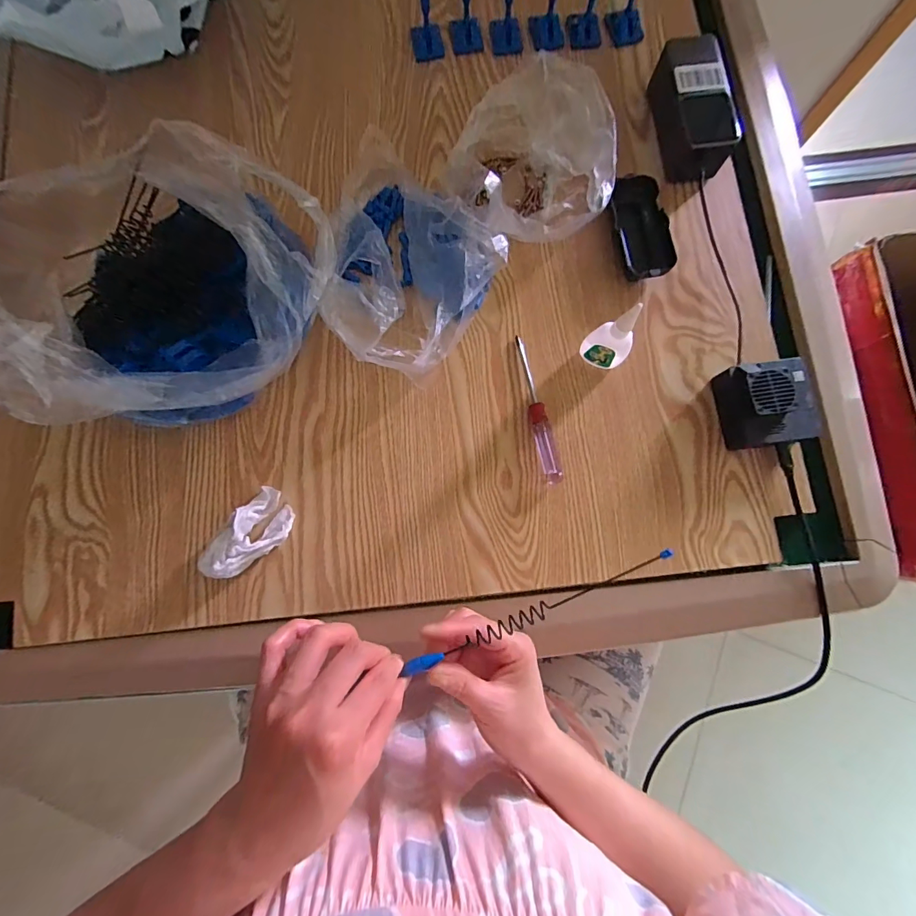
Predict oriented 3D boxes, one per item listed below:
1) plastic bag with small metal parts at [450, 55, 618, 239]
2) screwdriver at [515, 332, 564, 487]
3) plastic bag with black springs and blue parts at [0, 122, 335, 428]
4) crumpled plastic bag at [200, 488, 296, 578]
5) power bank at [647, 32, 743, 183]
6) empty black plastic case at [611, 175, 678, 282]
[{"bbox_3d":[0.069,-0.307,0.438,0.157,0.073,0.167,-4,80,0],"label":"plastic bag with small metal parts"},{"bbox_3d":[0.075,-0.048,0.422,0.018,0.014,0.149,-15,80,-2],"label":"screwdriver"},{"bbox_3d":[-0.239,-0.171,0.362,0.253,0.178,0.259,-20,80,-3],"label":"plastic bag with black springs and blue parts"},{"bbox_3d":[-0.190,0.072,0.390,0.045,0.040,0.091,33,82,6],"label":"crumpled plastic bag"},{"bbox_3d":[0.249,-0.363,0.457,0.059,0.054,0.137,-9,80,-1],"label":"power bank"},{"bbox_3d":[0.188,-0.232,0.445,0.048,0.025,0.109,-6,80,-1],"label":"empty black plastic case"}]

